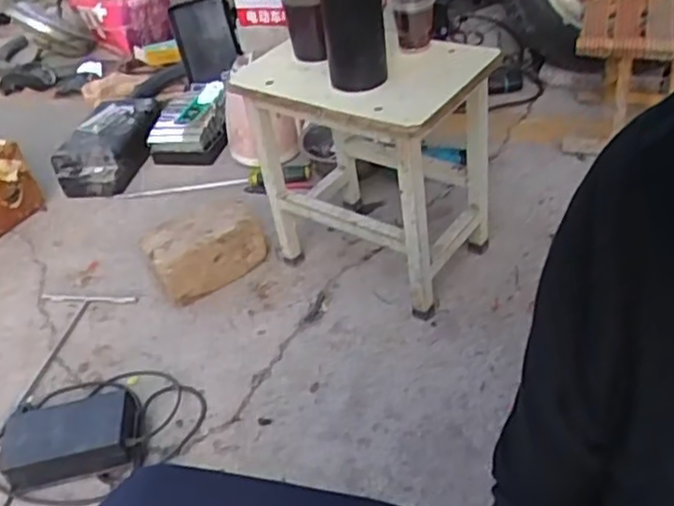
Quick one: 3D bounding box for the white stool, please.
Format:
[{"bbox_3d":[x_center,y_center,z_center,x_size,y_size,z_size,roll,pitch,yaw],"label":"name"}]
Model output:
[{"bbox_3d":[0.049,-0.134,1.103,0.340,0.360,0.242,18,46,25],"label":"white stool"}]

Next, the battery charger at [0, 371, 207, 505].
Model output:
[{"bbox_3d":[-0.487,0.271,0.958,0.576,0.074,0.249,-7,42,-3],"label":"battery charger"}]

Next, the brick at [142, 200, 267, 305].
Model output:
[{"bbox_3d":[-0.233,-0.002,1.217,0.203,0.116,0.104,-31,47,-26],"label":"brick"}]

